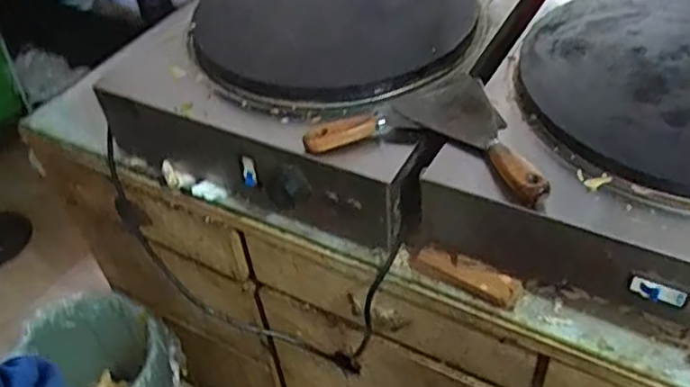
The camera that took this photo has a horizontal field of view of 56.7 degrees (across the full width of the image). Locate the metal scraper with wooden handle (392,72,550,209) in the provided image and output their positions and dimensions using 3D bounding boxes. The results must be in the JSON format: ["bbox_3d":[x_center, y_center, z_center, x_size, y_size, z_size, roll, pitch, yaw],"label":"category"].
[{"bbox_3d":[0.150,-0.073,0.691,0.103,0.035,0.229,-22,44,-15],"label":"metal scraper with wooden handle"}]

